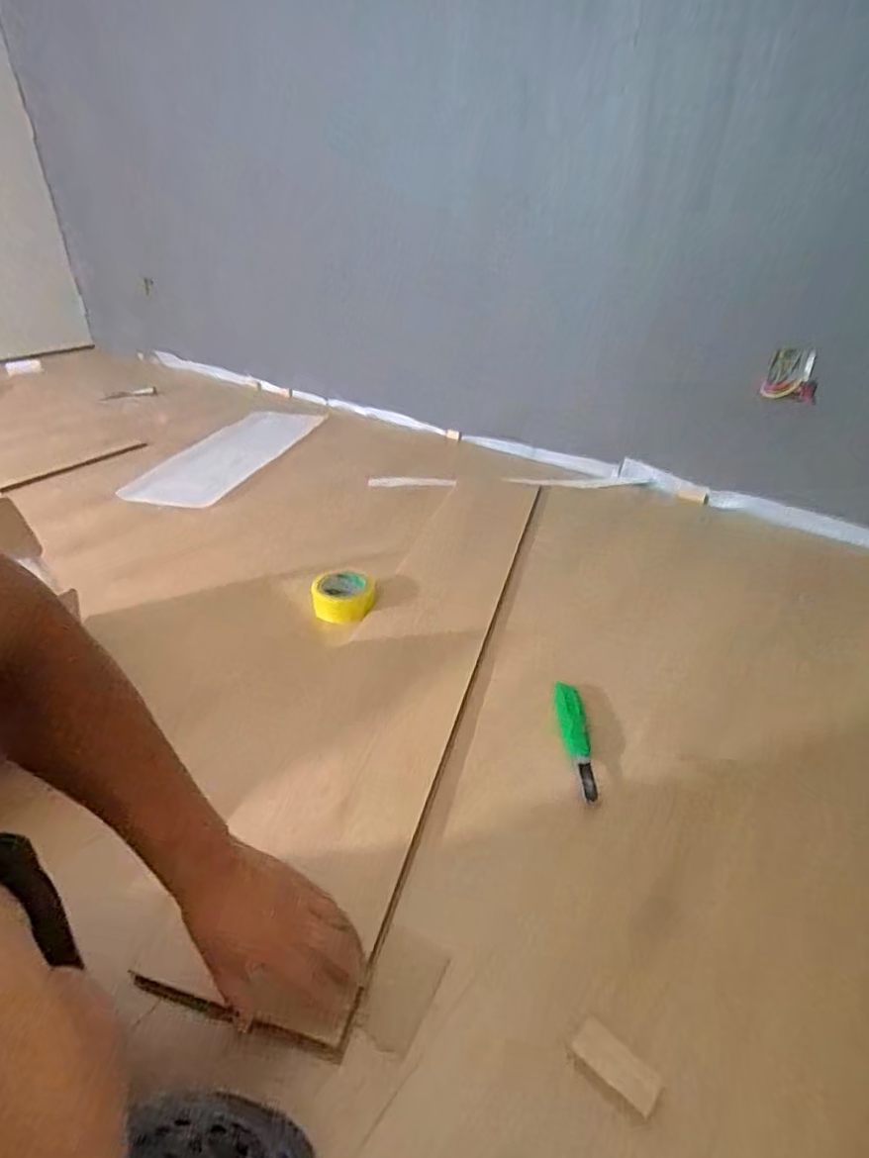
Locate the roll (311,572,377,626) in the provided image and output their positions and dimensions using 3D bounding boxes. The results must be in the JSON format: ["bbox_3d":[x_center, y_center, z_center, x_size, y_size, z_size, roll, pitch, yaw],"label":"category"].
[{"bbox_3d":[-0.158,0.034,1.046,0.102,0.060,0.102,0,32,0],"label":"roll"}]

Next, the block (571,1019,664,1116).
[{"bbox_3d":[0.146,0.392,0.476,0.067,0.005,0.032,27,41,36],"label":"block"}]

